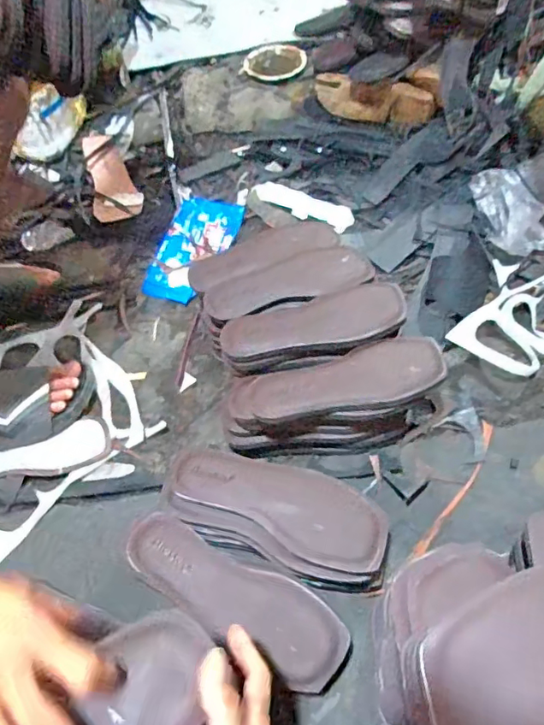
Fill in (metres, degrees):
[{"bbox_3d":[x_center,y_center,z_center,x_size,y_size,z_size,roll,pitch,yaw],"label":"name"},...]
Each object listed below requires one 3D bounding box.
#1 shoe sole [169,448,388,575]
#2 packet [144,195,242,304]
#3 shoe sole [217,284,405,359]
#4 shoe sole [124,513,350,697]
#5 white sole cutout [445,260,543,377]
[{"bbox_3d":[0.002,0.151,0.573,0.247,0.033,0.083,17,58,15],"label":"shoe sole"},{"bbox_3d":[-0.142,-0.202,0.924,0.123,0.029,0.226,14,58,14],"label":"packet"},{"bbox_3d":[0.052,-0.054,0.669,0.229,0.033,0.076,-8,55,-1],"label":"shoe sole"},{"bbox_3d":[-0.044,0.237,0.541,0.248,0.014,0.081,26,61,20],"label":"shoe sole"},{"bbox_3d":[0.358,-0.069,0.767,0.133,0.037,0.190,29,62,22],"label":"white sole cutout"}]

